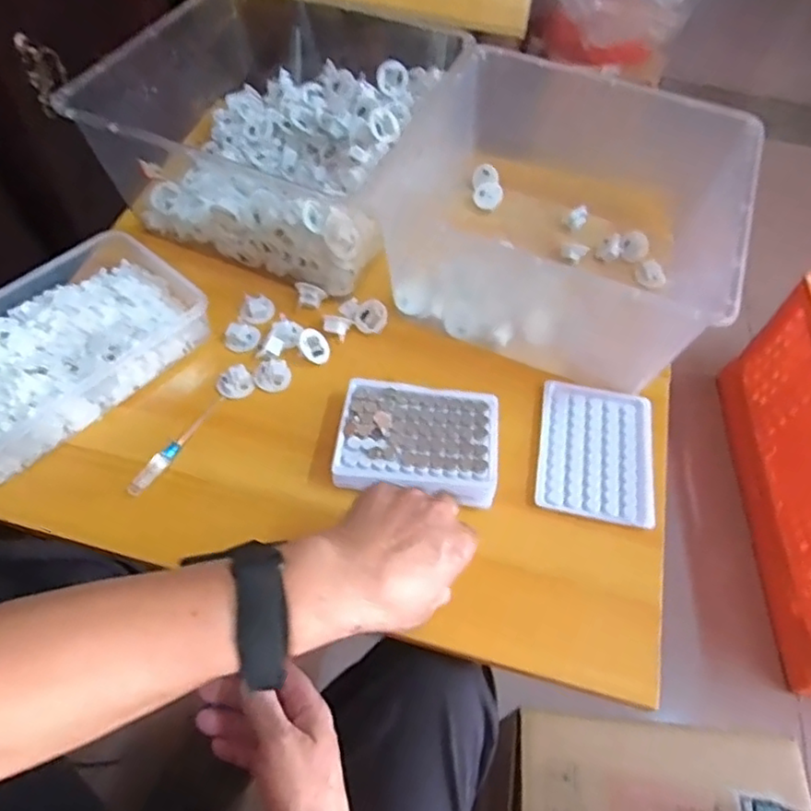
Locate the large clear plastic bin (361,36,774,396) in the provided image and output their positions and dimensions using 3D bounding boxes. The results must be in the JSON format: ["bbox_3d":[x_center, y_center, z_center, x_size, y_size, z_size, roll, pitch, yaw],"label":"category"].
[{"bbox_3d":[0.156,-0.188,0.624,0.301,0.144,0.283,19,57,8],"label":"large clear plastic bin"}]

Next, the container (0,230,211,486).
[{"bbox_3d":[-0.313,-0.055,0.564,0.155,0.046,0.244,37,61,18],"label":"container"}]

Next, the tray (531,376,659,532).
[{"bbox_3d":[0.170,0.039,0.554,0.100,0.012,0.130,12,57,3],"label":"tray"}]

